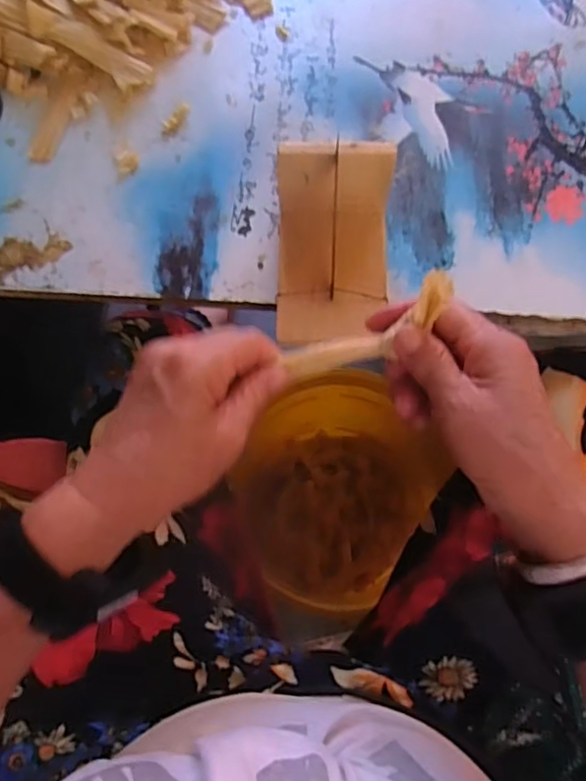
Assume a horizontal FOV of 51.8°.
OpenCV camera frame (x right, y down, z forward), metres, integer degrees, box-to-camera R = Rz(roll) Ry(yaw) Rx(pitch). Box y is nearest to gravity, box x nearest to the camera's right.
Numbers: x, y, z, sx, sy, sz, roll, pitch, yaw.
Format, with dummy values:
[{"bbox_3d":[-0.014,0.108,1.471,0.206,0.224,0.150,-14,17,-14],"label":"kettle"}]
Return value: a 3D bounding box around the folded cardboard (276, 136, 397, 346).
[{"bbox_3d":[0.027,-0.090,0.392,0.075,0.065,0.119,1,73,1],"label":"folded cardboard"}]

